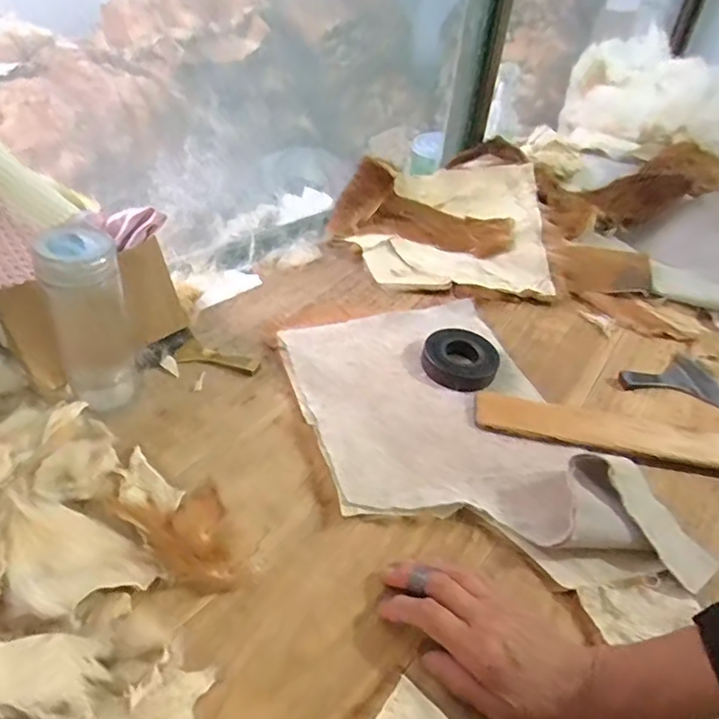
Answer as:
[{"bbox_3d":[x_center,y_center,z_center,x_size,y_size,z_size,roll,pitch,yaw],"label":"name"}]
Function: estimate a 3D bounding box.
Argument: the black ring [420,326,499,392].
[{"bbox_3d":[0.120,-0.005,0.645,0.083,0.020,0.093,25,43,22],"label":"black ring"}]

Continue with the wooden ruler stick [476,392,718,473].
[{"bbox_3d":[0.370,0.099,0.577,0.493,0.012,0.055,11,44,3],"label":"wooden ruler stick"}]

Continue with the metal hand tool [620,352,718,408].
[{"bbox_3d":[0.394,0.016,0.698,0.131,0.022,0.095,11,40,7],"label":"metal hand tool"}]

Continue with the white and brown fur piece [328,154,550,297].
[{"bbox_3d":[0.127,-0.234,0.853,0.330,0.101,0.284,5,40,-1],"label":"white and brown fur piece"}]

